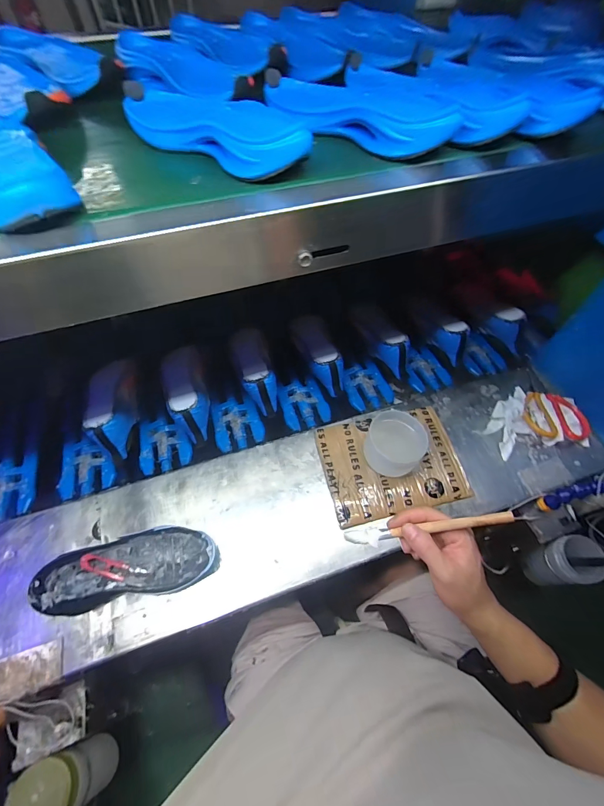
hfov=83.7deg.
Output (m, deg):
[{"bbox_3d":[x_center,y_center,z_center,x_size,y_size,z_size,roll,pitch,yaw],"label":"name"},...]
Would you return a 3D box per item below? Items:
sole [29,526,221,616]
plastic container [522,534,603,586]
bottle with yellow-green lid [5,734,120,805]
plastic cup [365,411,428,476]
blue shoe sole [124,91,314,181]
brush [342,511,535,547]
[{"bbox_3d":[-0.246,0.234,0.486,0.237,0.047,0.094,-11,58,-6],"label":"sole"},{"bbox_3d":[0.465,0.286,0.600,0.071,0.114,0.070,0,58,0],"label":"plastic container"},{"bbox_3d":[-0.317,0.513,0.456,0.066,0.134,0.071,0,58,0],"label":"bottle with yellow-green lid"},{"bbox_3d":[0.154,0.071,0.567,0.090,0.073,0.093,0,58,0],"label":"plastic cup"},{"bbox_3d":[-0.099,-0.307,0.379,0.247,0.041,0.086,31,63,18],"label":"blue shoe sole"},{"bbox_3d":[0.140,0.140,0.375,0.196,0.013,0.020,-17,52,22],"label":"brush"}]

